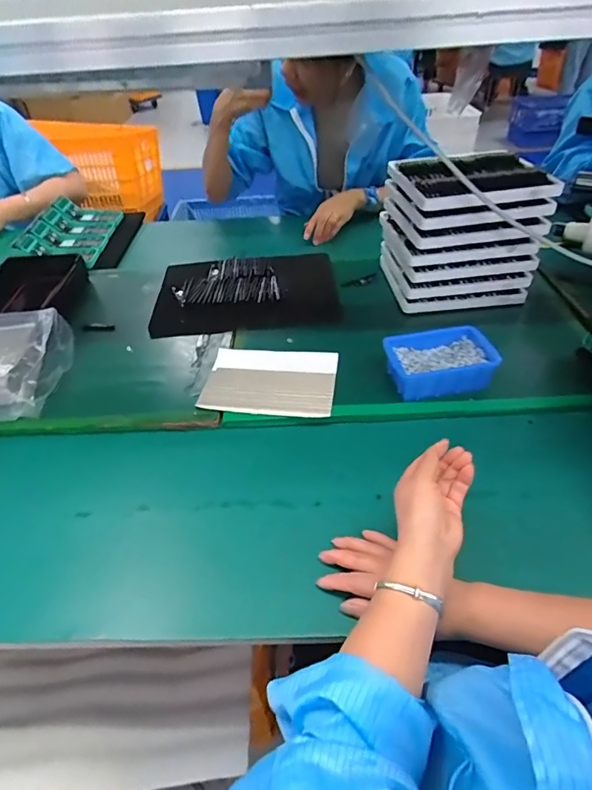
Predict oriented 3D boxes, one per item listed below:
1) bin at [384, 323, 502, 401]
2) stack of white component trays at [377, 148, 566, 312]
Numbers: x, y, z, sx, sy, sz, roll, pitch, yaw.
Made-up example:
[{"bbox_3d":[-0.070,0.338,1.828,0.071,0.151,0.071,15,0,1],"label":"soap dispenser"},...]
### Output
[{"bbox_3d":[0.213,-0.046,0.698,0.151,0.062,0.102,-5,44,-2],"label":"bin"},{"bbox_3d":[0.292,-0.292,0.841,0.230,0.214,0.180,-7,44,-5],"label":"stack of white component trays"}]

